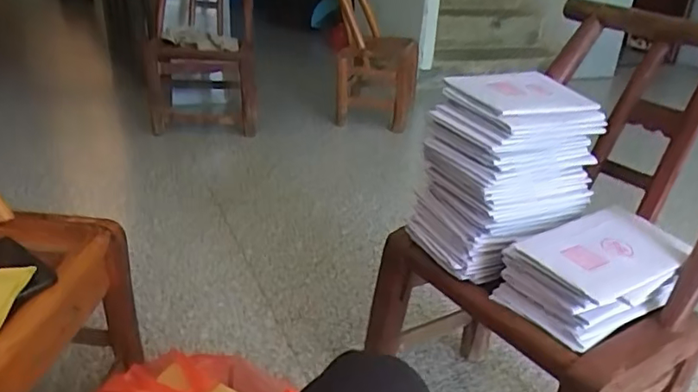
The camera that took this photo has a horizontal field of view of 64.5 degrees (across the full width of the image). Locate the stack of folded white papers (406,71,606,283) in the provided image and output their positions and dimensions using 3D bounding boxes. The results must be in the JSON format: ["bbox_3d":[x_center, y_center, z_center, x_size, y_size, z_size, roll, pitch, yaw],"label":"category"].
[{"bbox_3d":[0.225,-0.038,0.788,0.229,0.225,0.151,-13,31,-30],"label":"stack of folded white papers"}]

